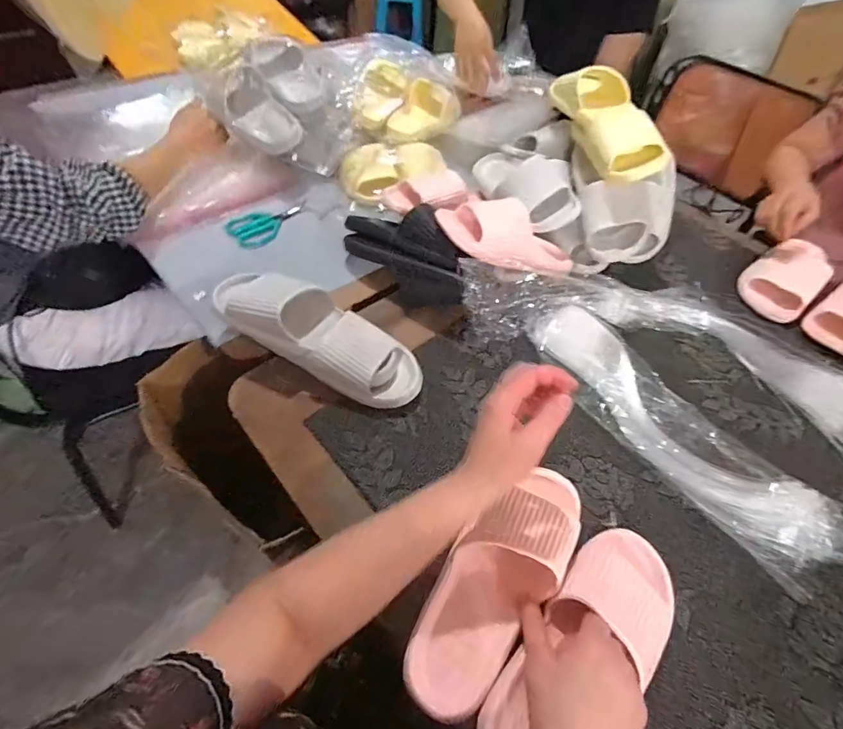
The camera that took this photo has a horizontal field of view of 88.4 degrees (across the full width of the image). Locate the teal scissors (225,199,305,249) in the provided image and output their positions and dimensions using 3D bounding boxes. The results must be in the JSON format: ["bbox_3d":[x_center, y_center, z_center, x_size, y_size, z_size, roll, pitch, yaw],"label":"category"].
[{"bbox_3d":[-0.273,-0.257,0.779,0.146,0.015,0.065,-41,85,-25],"label":"teal scissors"}]

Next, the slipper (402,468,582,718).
[{"bbox_3d":[0.082,0.211,0.436,0.095,0.060,0.258,34,66,20],"label":"slipper"}]

